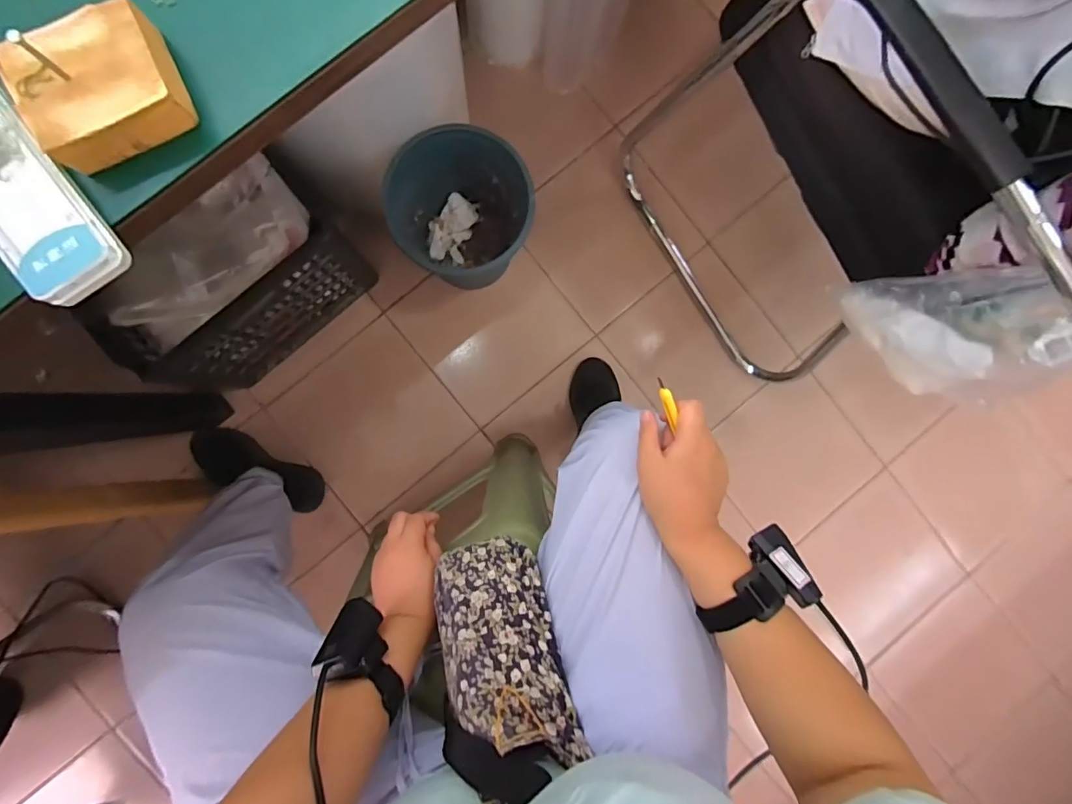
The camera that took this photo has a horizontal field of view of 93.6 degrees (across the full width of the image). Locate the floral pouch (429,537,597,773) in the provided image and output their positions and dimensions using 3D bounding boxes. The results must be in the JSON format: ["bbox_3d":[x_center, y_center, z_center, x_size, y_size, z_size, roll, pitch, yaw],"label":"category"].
[{"bbox_3d":[-0.033,0.210,0.448,0.100,0.198,0.036,-11,135,-10],"label":"floral pouch"}]

